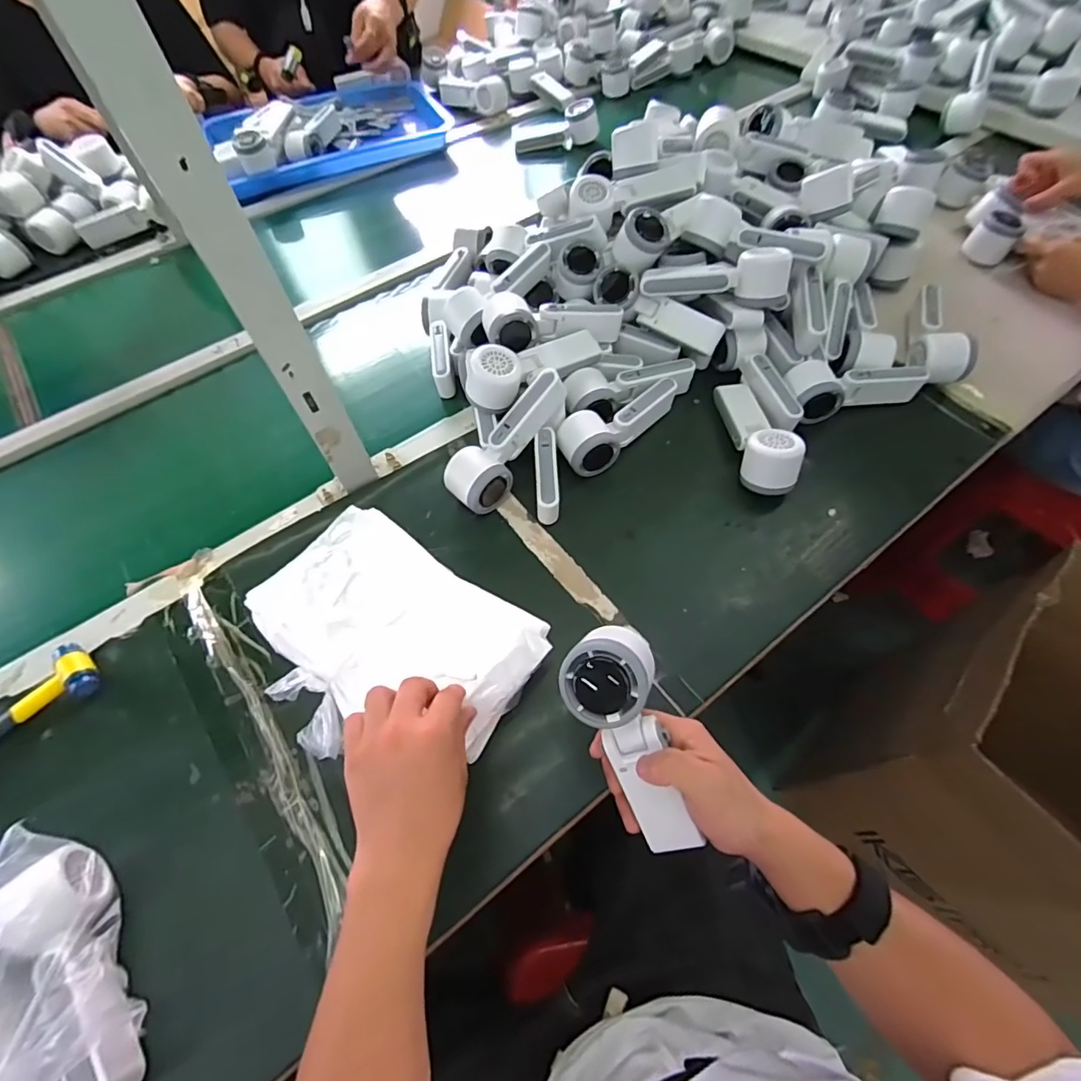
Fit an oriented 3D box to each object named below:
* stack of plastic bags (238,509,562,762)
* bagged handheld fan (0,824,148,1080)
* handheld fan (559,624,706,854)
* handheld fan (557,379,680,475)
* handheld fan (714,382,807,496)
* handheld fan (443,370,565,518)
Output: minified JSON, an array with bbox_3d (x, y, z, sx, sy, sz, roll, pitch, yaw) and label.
[{"bbox_3d":[-0.134,0.094,0.461,0.246,0.047,0.189,29,66,17],"label":"stack of plastic bags"},{"bbox_3d":[-0.338,0.297,0.361,0.059,0.088,0.184,-33,64,-14],"label":"bagged handheld fan"},{"bbox_3d":[0.065,0.141,0.361,0.066,0.047,0.163,-21,96,-9],"label":"handheld fan"},{"bbox_3d":[0.095,-0.137,0.607,0.167,0.046,0.064,-33,64,-15],"label":"handheld fan"},{"bbox_3d":[0.249,-0.130,0.598,0.057,0.057,0.164,-4,61,1],"label":"handheld fan"},{"bbox_3d":[-0.034,-0.109,0.573,0.059,0.055,0.167,40,91,22],"label":"handheld fan"}]

